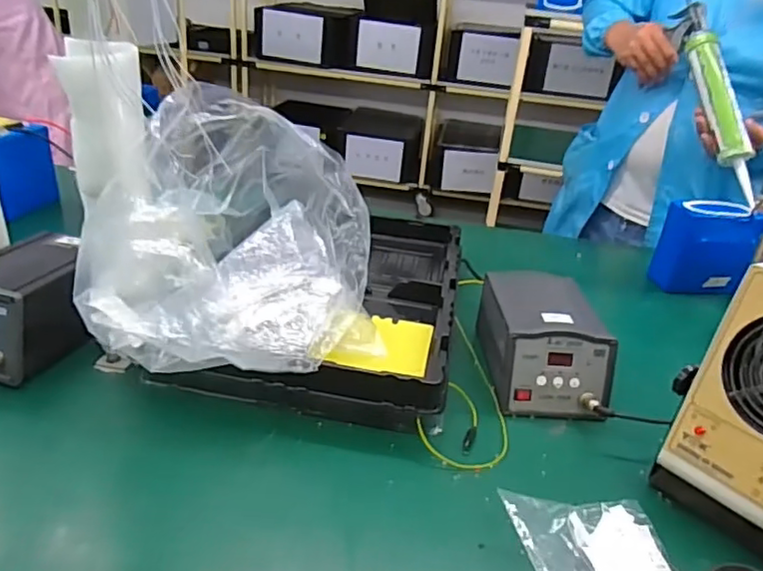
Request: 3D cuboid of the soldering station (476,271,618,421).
[{"bbox_3d":[0.204,0.076,0.778,0.132,0.115,0.206,4,27,-3],"label":"soldering station"}]

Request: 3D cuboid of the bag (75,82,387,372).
[{"bbox_3d":[-0.134,-0.062,0.673,0.260,0.241,0.327,5,27,0],"label":"bag"}]

